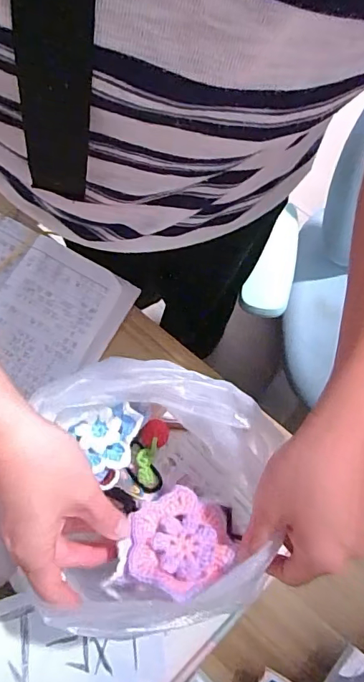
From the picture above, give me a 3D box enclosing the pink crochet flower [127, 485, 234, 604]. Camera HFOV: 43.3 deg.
[{"bbox_3d":[-0.002,0.149,0.345,0.079,0.015,0.070,-26,57,-29],"label":"pink crochet flower"}]

